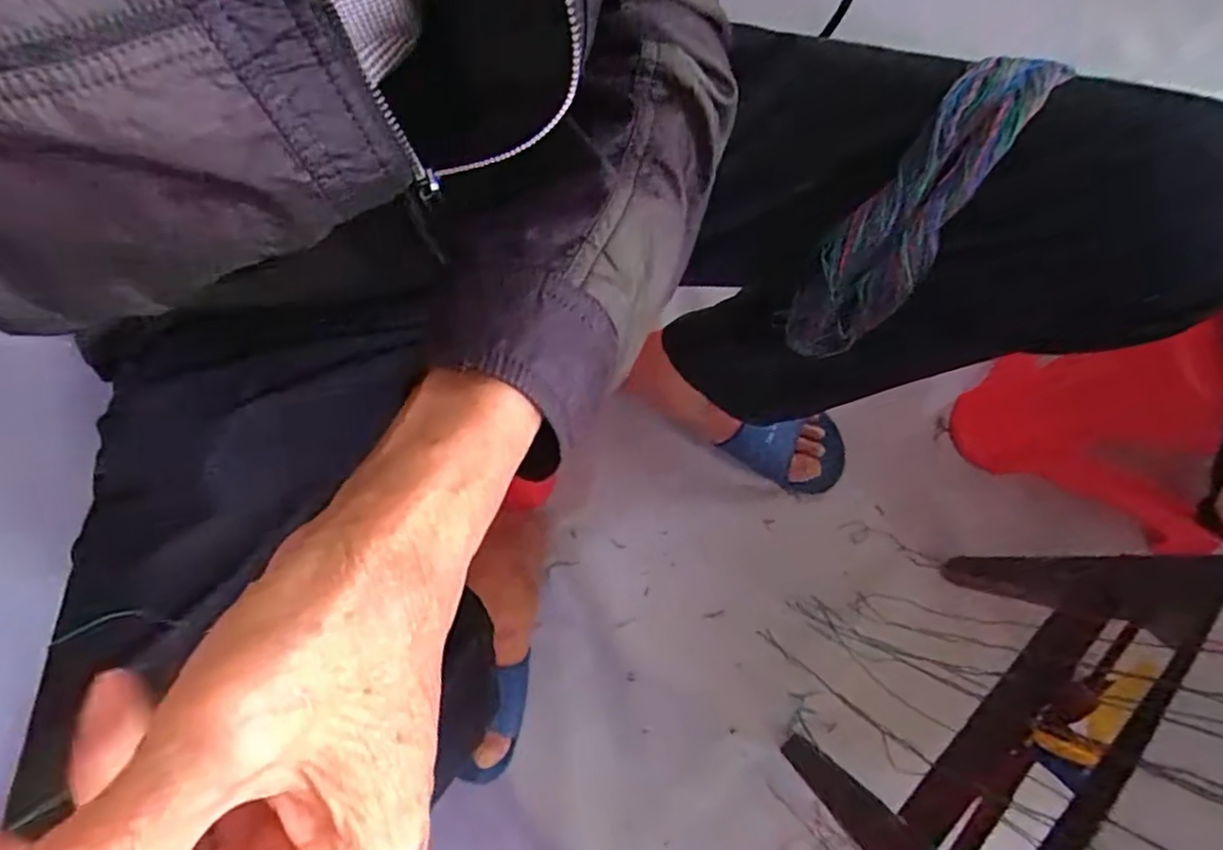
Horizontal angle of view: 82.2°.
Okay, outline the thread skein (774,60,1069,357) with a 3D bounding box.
[{"bbox_3d":[0.156,-0.107,0.381,0.053,0.190,0.050,38,37,8],"label":"thread skein"}]

